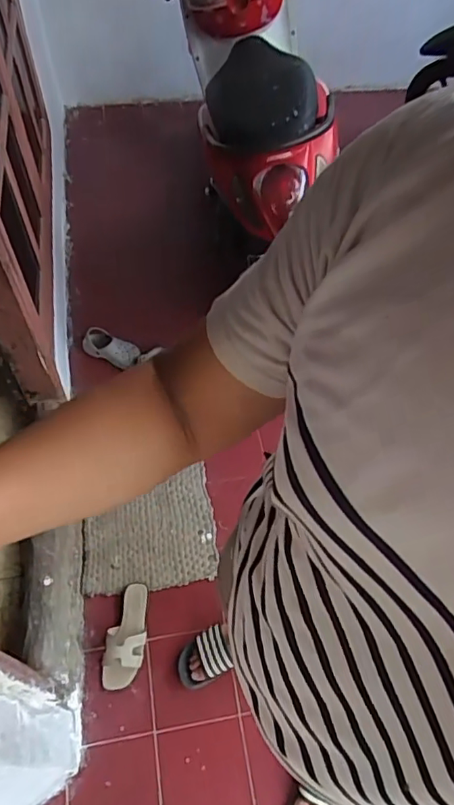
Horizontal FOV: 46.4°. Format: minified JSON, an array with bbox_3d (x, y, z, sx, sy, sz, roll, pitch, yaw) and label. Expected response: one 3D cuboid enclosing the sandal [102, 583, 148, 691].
[{"bbox_3d":[-0.247,0.570,1.309,0.097,0.054,0.243,3,56,0],"label":"sandal"}]

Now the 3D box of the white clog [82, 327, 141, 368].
[{"bbox_3d":[-0.395,-0.188,1.792,0.208,0.078,0.112,30,60,18],"label":"white clog"}]

